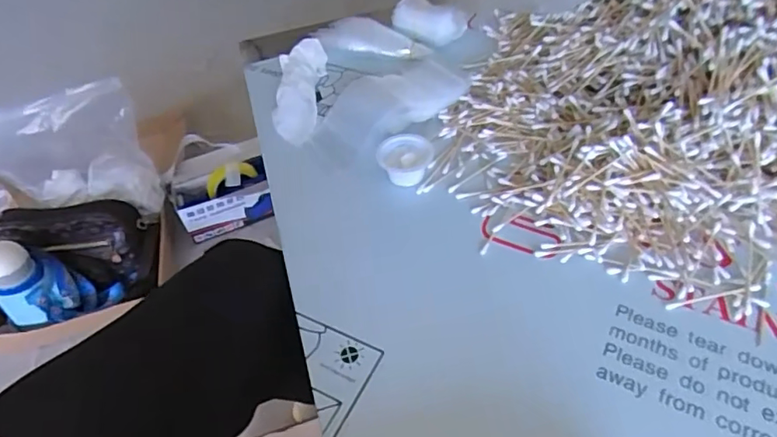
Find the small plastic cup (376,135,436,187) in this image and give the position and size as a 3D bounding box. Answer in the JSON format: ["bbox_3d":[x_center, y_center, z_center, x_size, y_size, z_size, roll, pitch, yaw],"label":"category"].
[{"bbox_3d":[0.015,-0.057,0.536,0.050,0.025,0.047,-3,49,3],"label":"small plastic cup"}]

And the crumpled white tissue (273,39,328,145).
[{"bbox_3d":[-0.103,-0.143,0.635,0.049,0.033,0.141,2,65,7],"label":"crumpled white tissue"}]

